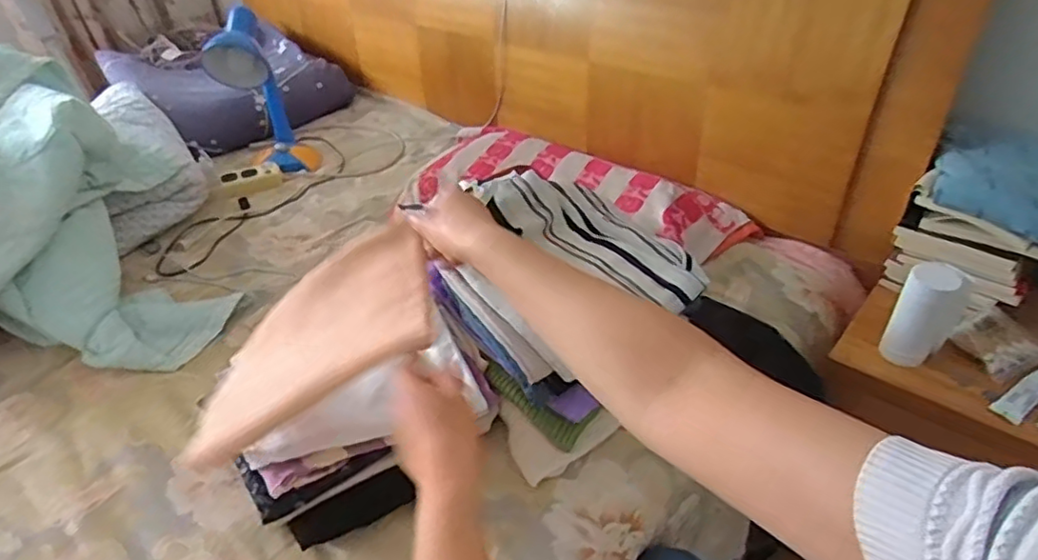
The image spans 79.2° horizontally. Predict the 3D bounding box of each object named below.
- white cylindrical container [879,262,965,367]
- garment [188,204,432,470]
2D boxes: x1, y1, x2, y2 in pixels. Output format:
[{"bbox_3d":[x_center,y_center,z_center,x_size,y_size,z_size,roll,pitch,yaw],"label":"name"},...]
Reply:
[{"bbox_3d":[0.514,0.047,0.797,0.064,0.138,0.061,-2,38,1],"label":"white cylindrical container"},{"bbox_3d":[-0.223,0.055,0.653,0.281,0.029,0.173,-29,54,8],"label":"garment"}]

